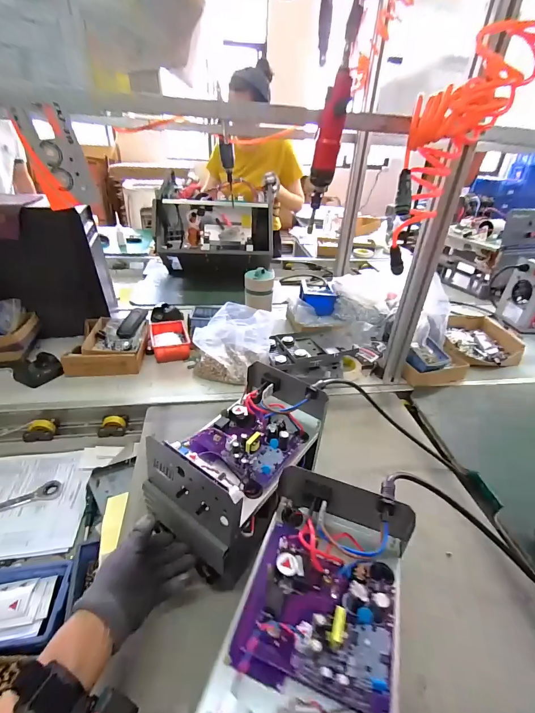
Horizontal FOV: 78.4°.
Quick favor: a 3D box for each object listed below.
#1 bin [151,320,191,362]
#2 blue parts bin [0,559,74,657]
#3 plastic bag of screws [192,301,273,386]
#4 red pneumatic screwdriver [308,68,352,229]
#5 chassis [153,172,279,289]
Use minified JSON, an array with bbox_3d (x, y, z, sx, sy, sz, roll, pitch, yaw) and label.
[{"bbox_3d":[-0.272,-0.045,0.922,0.103,0.048,0.151,-9,35,-18],"label":"bin"},{"bbox_3d":[-0.353,0.350,0.458,0.145,0.055,0.115,-2,33,-7],"label":"blue parts bin"},{"bbox_3d":[-0.082,-0.029,0.782,0.187,0.184,0.093,0,33,-4],"label":"plastic bag of screws"},{"bbox_3d":[0.094,-0.319,0.520,0.035,0.190,0.060,1,33,-3],"label":"red pneumatic screwdriver"},{"bbox_3d":[-0.219,-0.508,1.364,0.471,0.366,0.261,3,33,0],"label":"chassis"}]

